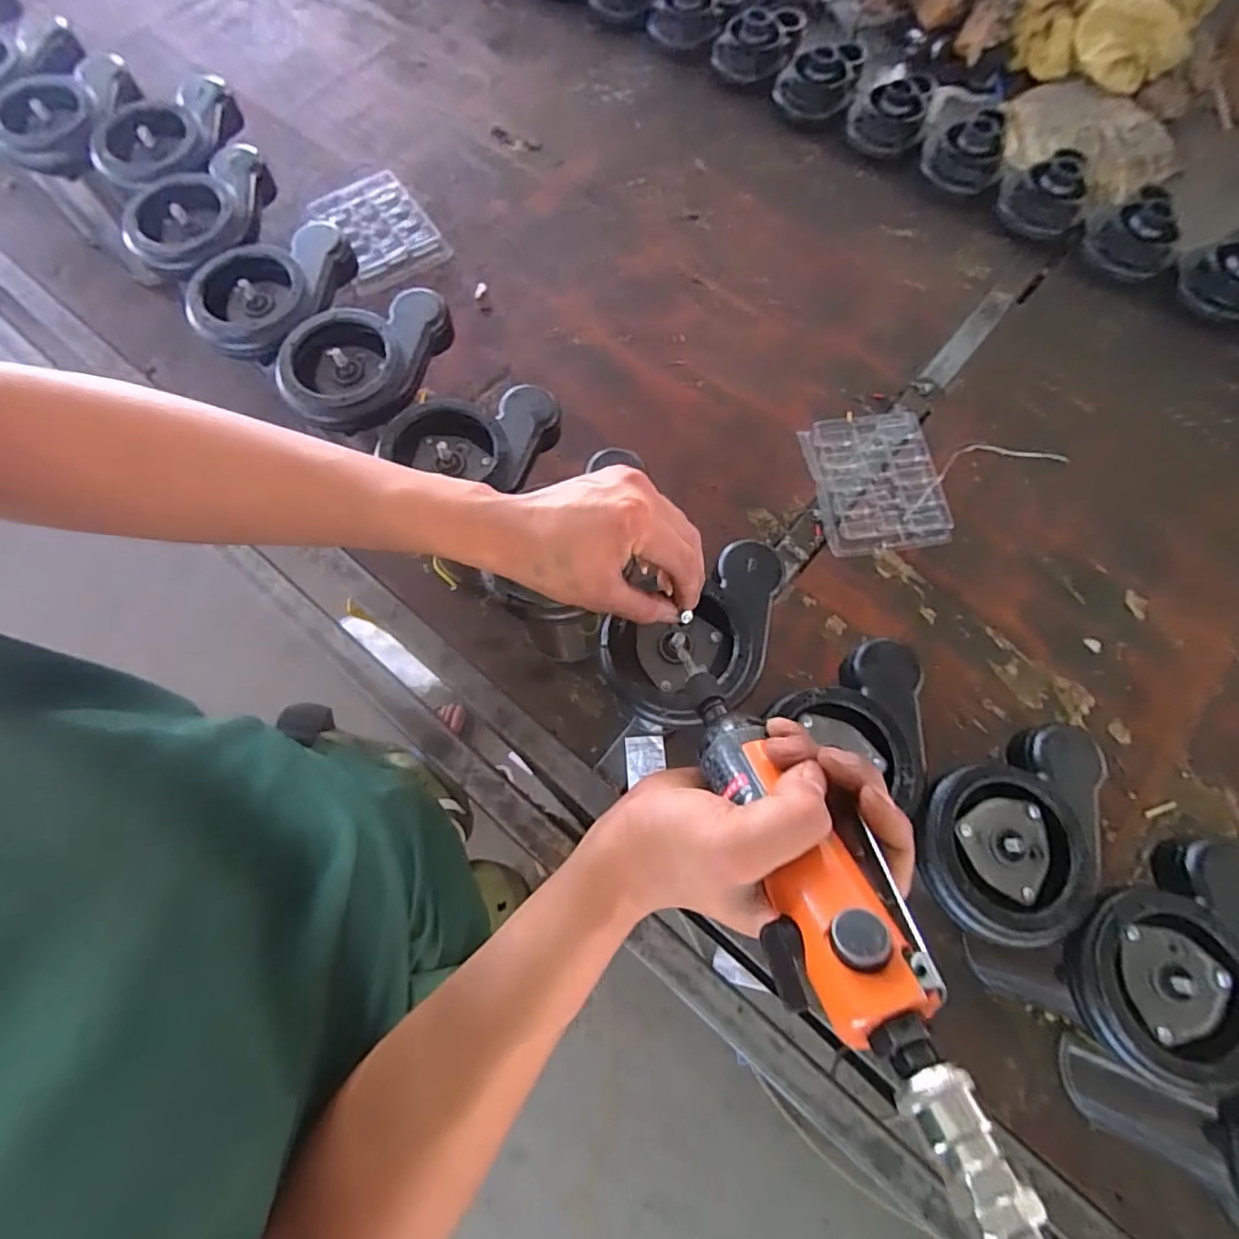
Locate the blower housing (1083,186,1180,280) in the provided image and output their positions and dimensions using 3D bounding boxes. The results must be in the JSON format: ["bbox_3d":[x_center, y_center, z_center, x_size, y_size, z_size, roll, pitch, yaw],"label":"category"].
[{"bbox_3d":[0.698,-0.515,0.803,0.090,0.065,0.103,-28,74,-10],"label":"blower housing"}]

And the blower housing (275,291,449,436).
[{"bbox_3d":[-0.224,-0.234,0.546,0.161,0.036,0.116,-26,73,-9],"label":"blower housing"}]

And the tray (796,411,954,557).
[{"bbox_3d":[0.305,-0.164,0.705,0.146,0.019,0.173,-7,71,-3],"label":"tray"}]

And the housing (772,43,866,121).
[{"bbox_3d":[0.302,-0.820,0.904,0.118,0.058,0.094,20,72,6],"label":"housing"}]

